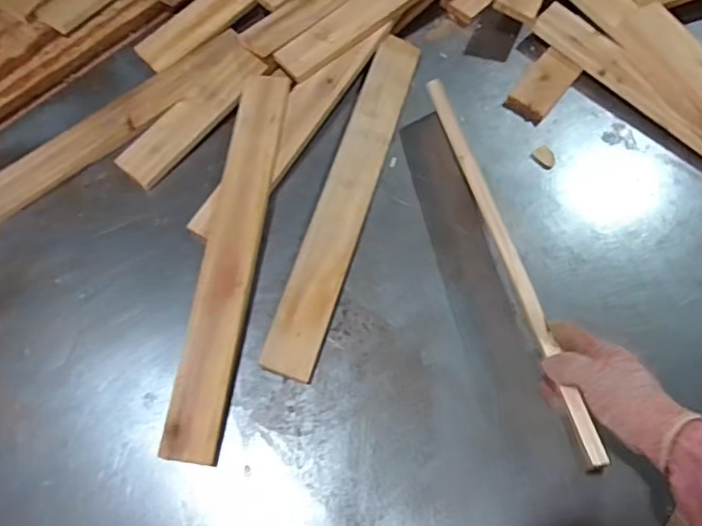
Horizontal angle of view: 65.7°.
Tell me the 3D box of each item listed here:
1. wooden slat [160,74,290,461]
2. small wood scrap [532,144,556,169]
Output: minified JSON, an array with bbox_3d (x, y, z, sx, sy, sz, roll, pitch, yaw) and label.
[{"bbox_3d":[-0.141,-0.014,0.642,0.063,0.017,0.468,11,73,-9],"label":"wooden slat"},{"bbox_3d":[0.260,-0.142,0.726,0.027,0.010,0.031,-37,70,-14],"label":"small wood scrap"}]

